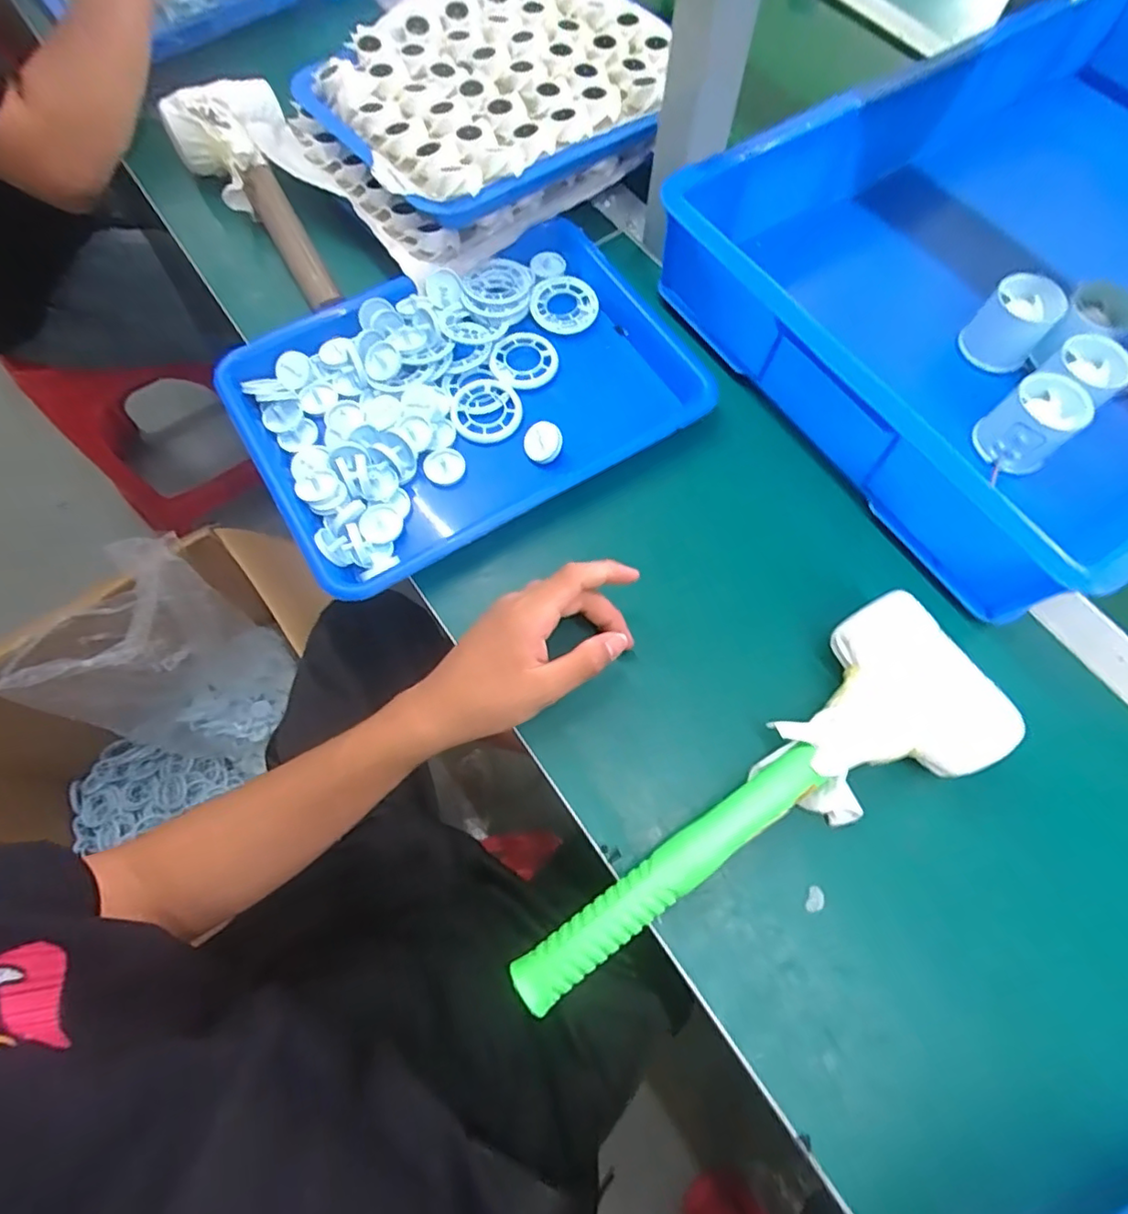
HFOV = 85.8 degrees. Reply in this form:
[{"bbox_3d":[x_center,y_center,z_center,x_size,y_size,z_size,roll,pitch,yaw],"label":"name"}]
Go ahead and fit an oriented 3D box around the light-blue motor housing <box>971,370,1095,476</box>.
[{"bbox_3d":[0.353,-0.137,0.462,0.061,0.050,0.056,-40,74,-14],"label":"light-blue motor housing"}]

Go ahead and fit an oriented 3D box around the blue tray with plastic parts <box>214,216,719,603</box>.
[{"bbox_3d":[-0.071,-0.176,0.488,0.346,0.032,0.244,-30,71,-11],"label":"blue tray with plastic parts"}]

